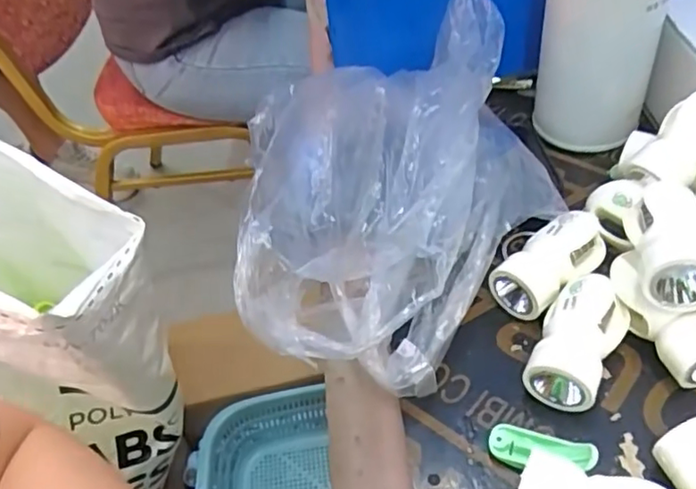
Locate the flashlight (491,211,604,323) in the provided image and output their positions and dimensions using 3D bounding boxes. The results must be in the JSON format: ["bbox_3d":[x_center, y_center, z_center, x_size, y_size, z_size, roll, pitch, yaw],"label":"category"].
[{"bbox_3d":[0.101,0.008,0.309,0.064,0.024,0.029,-37,52,-12],"label":"flashlight"}]

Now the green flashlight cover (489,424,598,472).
[{"bbox_3d":[0.079,0.083,0.254,0.042,0.008,0.014,0,41,28],"label":"green flashlight cover"}]

